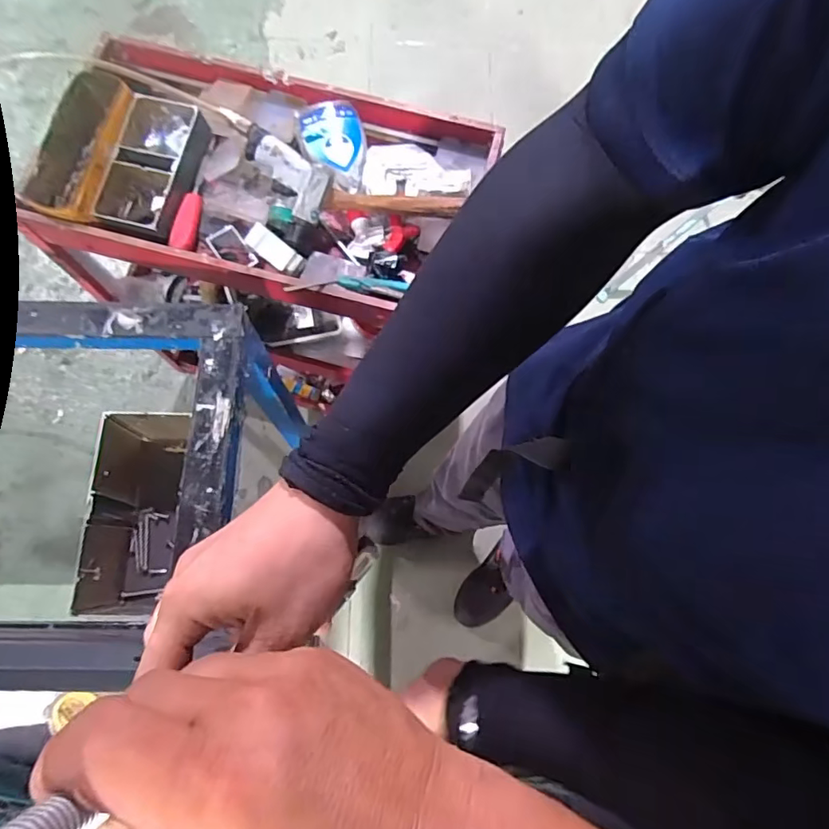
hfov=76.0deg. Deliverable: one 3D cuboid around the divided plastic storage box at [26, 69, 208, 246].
[{"bbox_3d":[-0.450,-0.387,0.809,0.229,0.070,0.248,13,71,2],"label":"divided plastic storage box"}]

